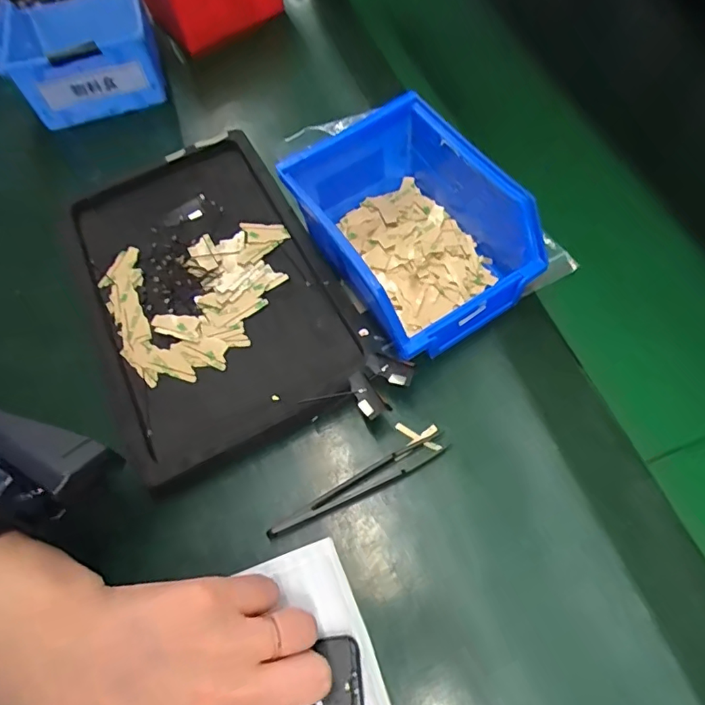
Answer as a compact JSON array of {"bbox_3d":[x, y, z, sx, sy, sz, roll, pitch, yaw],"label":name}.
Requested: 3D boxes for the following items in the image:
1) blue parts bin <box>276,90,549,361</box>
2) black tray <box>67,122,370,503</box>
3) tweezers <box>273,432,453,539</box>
[{"bbox_3d":[0.039,-0.075,0.324,0.116,0.076,0.143,-25,64,-10],"label":"blue parts bin"},{"bbox_3d":[-0.105,-0.049,0.362,0.161,0.033,0.277,-28,63,-11],"label":"black tray"},{"bbox_3d":[0.004,0.075,0.285,0.110,0.012,0.013,-26,63,-11],"label":"tweezers"}]

